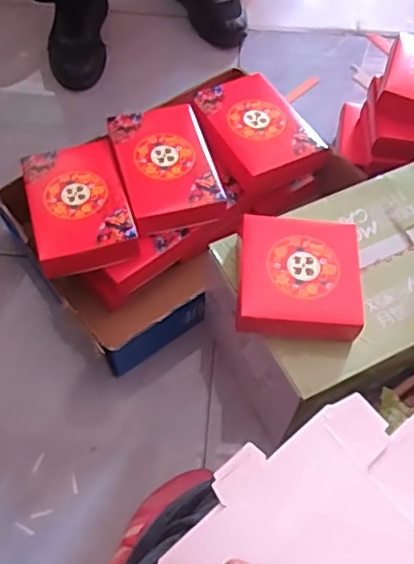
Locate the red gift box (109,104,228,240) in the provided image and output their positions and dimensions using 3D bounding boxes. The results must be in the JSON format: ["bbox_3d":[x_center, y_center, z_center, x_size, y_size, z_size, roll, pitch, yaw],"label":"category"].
[{"bbox_3d":[-0.059,-0.172,0.867,0.131,0.039,0.199,-15,61,-10],"label":"red gift box"}]

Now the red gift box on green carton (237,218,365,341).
[{"bbox_3d":[0.102,-0.007,0.662,0.133,0.042,0.134,3,60,0],"label":"red gift box on green carton"}]

